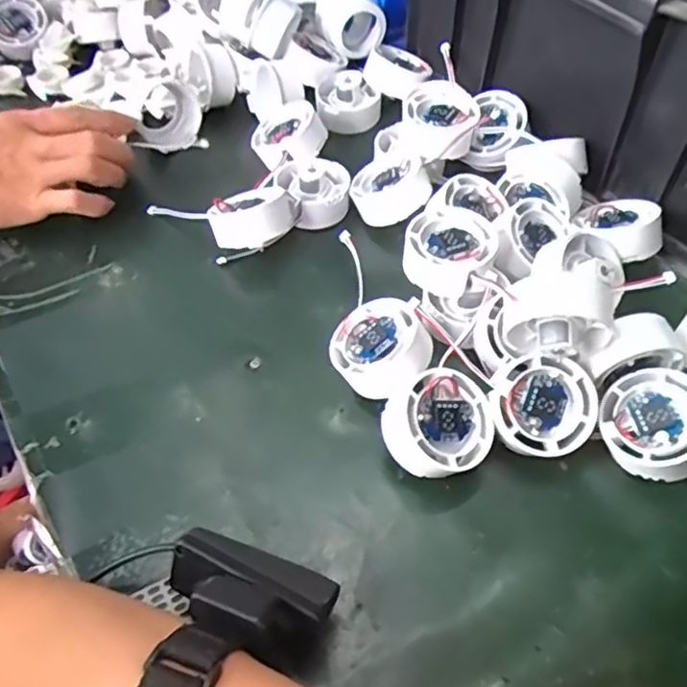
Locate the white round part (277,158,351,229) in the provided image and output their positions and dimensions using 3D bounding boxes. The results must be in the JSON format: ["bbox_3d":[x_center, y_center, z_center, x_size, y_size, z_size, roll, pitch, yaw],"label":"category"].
[{"bbox_3d":[-0.017,-0.113,0.466,0.052,0.035,0.053,-1,54,1],"label":"white round part"}]

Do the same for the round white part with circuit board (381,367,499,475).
[{"bbox_3d":[0.050,0.043,0.339,0.054,0.027,0.053,6,72,-20],"label":"round white part with circuit board"}]

